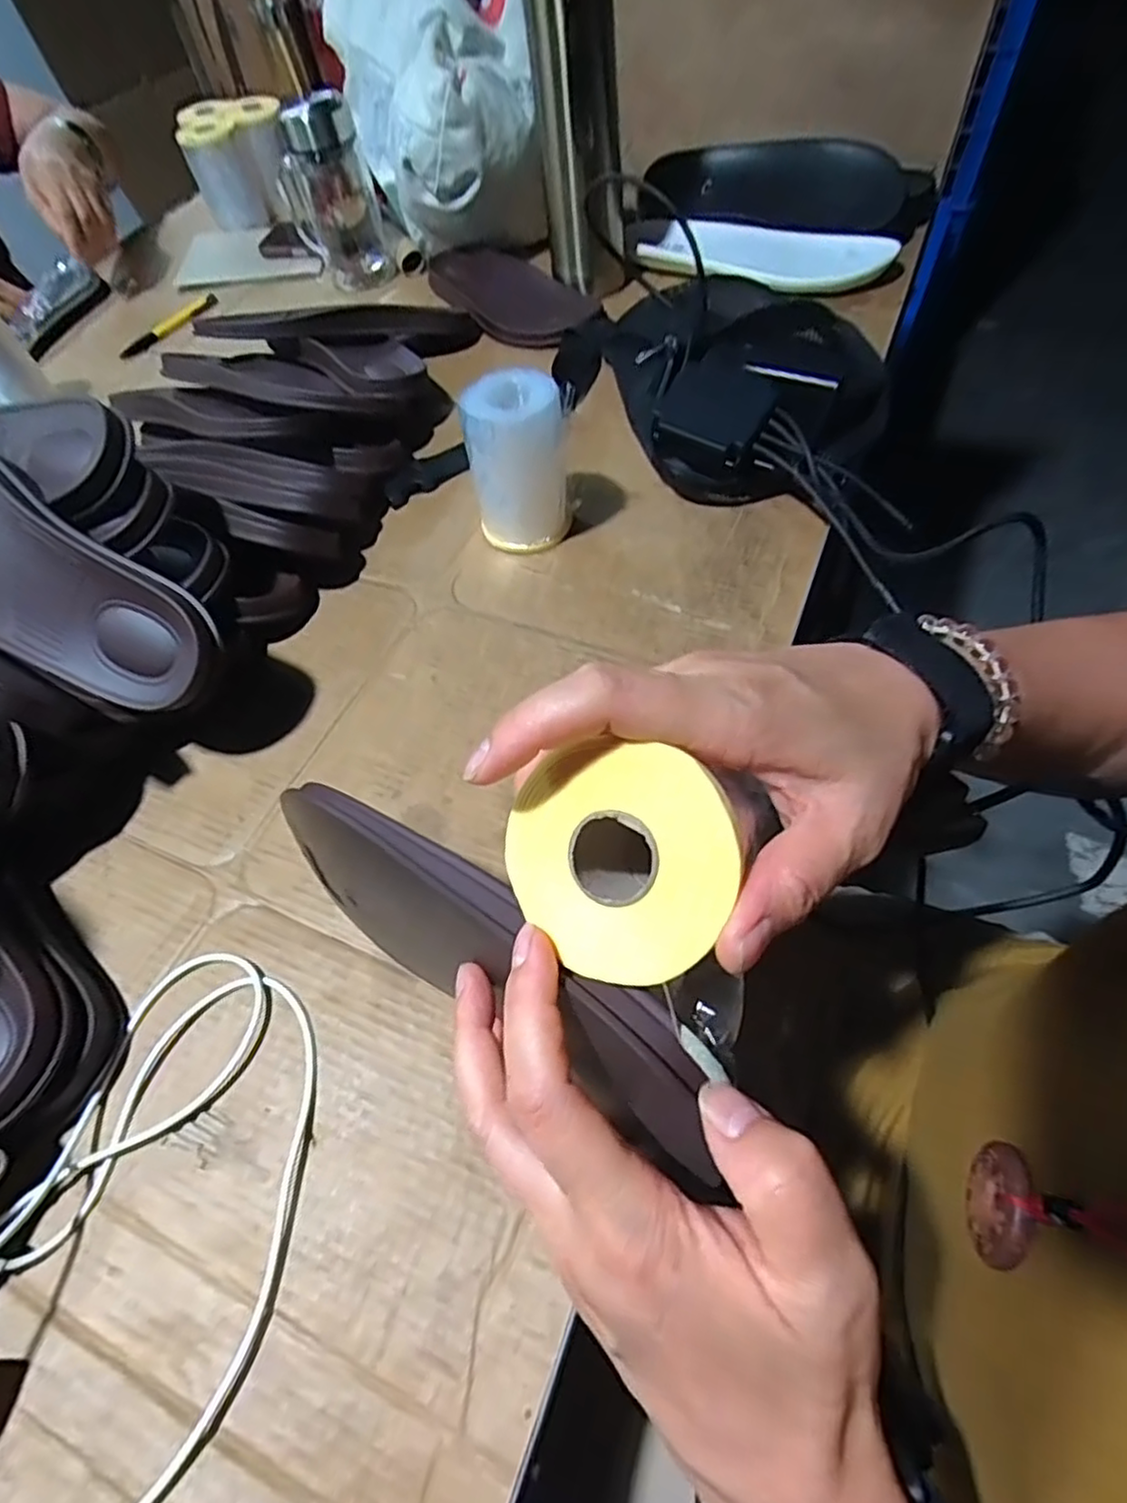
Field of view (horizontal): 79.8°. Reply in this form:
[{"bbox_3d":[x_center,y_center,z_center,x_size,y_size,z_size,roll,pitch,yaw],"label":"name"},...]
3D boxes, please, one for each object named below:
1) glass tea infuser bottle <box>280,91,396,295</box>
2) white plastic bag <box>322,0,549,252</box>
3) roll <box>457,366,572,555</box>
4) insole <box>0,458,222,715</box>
[{"bbox_3d":[-0.264,-0.630,0.765,0.100,0.159,0.102,-19,58,-6],"label":"glass tea infuser bottle"},{"bbox_3d":[-0.144,-0.737,0.739,0.194,0.276,0.290,-13,57,-2],"label":"white plastic bag"},{"bbox_3d":[-0.032,-0.204,0.487,0.068,0.108,0.057,-6,57,2],"label":"roll"},{"bbox_3d":[-0.322,-0.105,0.396,0.254,0.025,0.096,35,102,5],"label":"insole"}]

